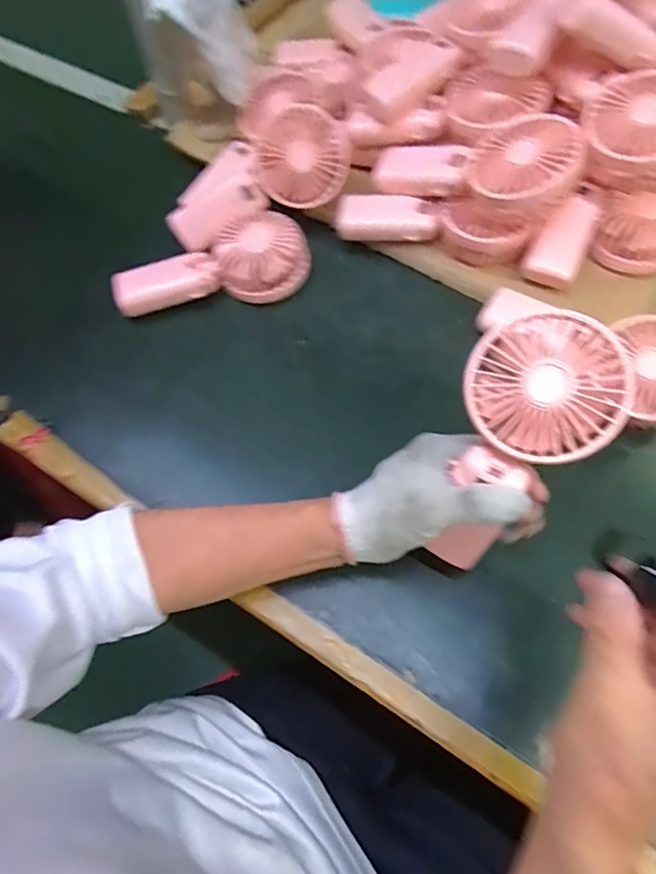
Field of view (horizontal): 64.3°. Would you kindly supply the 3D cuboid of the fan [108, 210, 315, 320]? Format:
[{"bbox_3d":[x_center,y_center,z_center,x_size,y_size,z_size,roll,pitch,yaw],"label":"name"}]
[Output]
[{"bbox_3d":[-0.114,-0.168,0.513,0.180,0.039,0.084,-10,80,2],"label":"fan"}]

